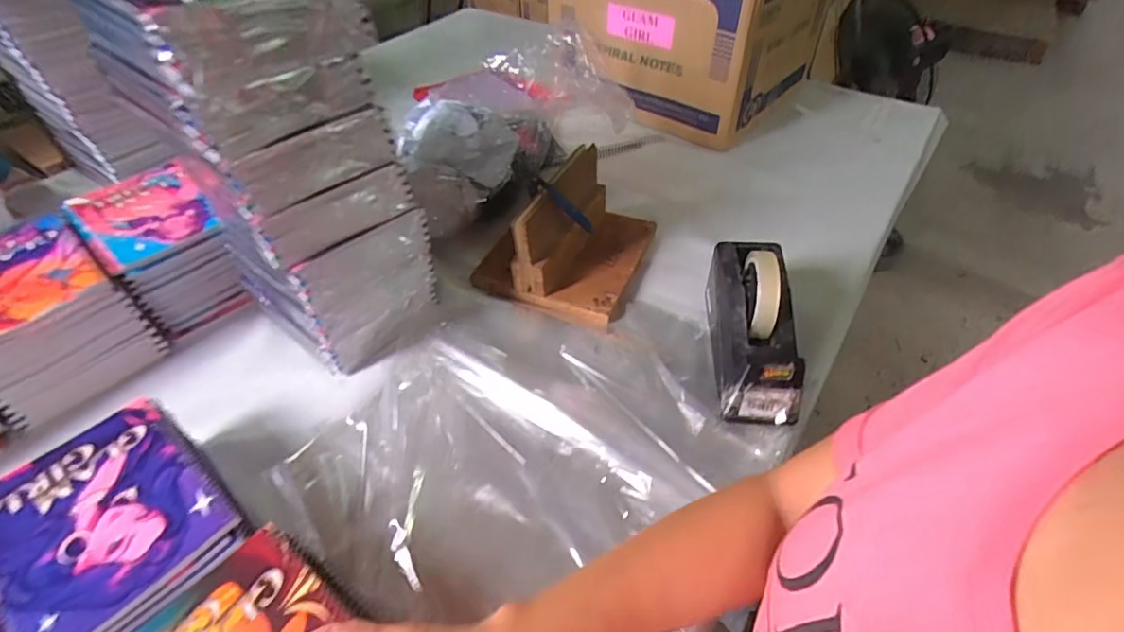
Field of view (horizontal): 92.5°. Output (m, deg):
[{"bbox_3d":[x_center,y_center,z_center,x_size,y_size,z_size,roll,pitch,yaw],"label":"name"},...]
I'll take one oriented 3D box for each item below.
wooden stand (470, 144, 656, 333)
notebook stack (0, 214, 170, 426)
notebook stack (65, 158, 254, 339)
[{"bbox_3d":[0.011,-0.123,0.725,0.197,0.117,0.217,18,49,18],"label":"wooden stand"},{"bbox_3d":[-0.614,-0.007,0.635,0.207,0.109,0.156,31,54,27],"label":"notebook stack"},{"bbox_3d":[-0.522,-0.080,0.708,0.222,0.119,0.119,35,56,30],"label":"notebook stack"}]

